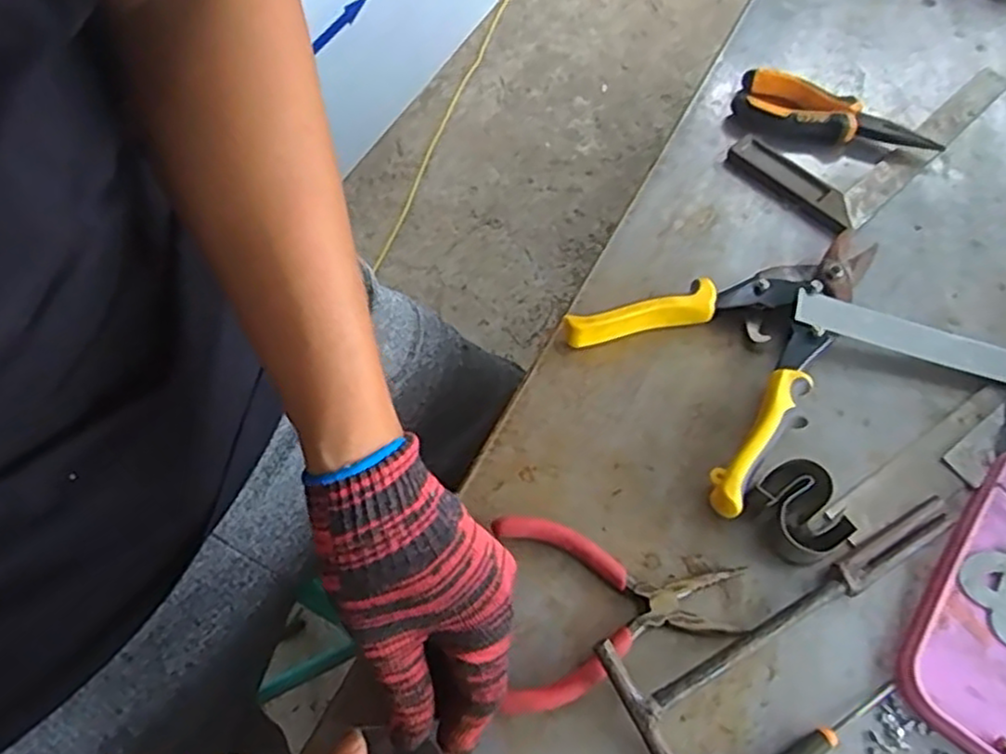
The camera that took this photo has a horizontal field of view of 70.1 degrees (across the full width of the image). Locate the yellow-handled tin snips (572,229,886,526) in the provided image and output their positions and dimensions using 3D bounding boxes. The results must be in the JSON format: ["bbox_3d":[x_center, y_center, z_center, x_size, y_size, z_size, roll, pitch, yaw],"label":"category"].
[{"bbox_3d":[0.174,-0.028,0.475,0.217,0.028,0.151,-31,64,-16],"label":"yellow-handled tin snips"}]

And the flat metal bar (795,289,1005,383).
[{"bbox_3d":[0.281,-0.021,0.475,0.175,0.007,0.024,18,78,1],"label":"flat metal bar"}]

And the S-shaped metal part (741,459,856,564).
[{"bbox_3d":[0.171,0.077,0.413,0.044,0.027,0.053,-35,66,-18],"label":"S-shaped metal part"}]

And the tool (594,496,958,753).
[{"bbox_3d":[0.161,0.126,0.390,0.222,0.024,0.072,-27,63,-14],"label":"tool"}]

